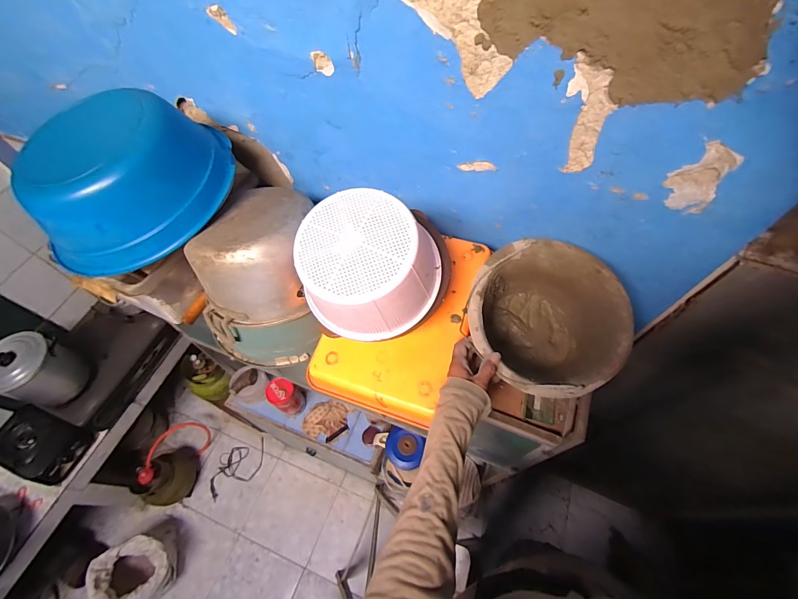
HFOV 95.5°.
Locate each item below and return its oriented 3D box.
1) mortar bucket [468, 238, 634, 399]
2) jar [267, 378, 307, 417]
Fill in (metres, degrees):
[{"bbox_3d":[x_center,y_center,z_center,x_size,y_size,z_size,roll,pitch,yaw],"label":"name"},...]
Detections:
[{"bbox_3d":[0.237,0.051,0.621,0.235,0.172,0.238,-1,59,1],"label":"mortar bucket"},{"bbox_3d":[-0.420,0.358,1.343,0.094,0.191,0.093,-1,59,1],"label":"jar"}]

